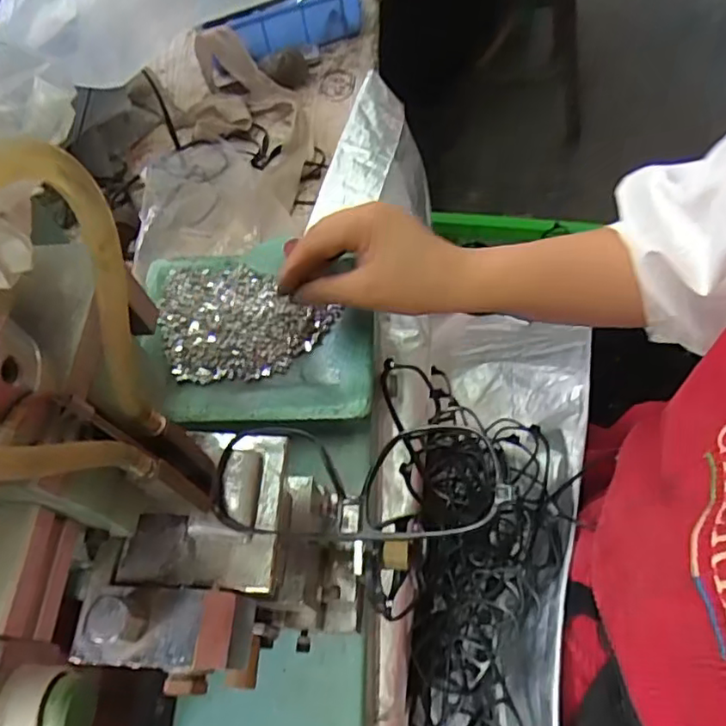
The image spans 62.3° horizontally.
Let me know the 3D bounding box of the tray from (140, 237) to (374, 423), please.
[{"bbox_3d":[-0.082,-0.025,0.465,0.178,0.024,0.154,0,59,3],"label":"tray"}]

